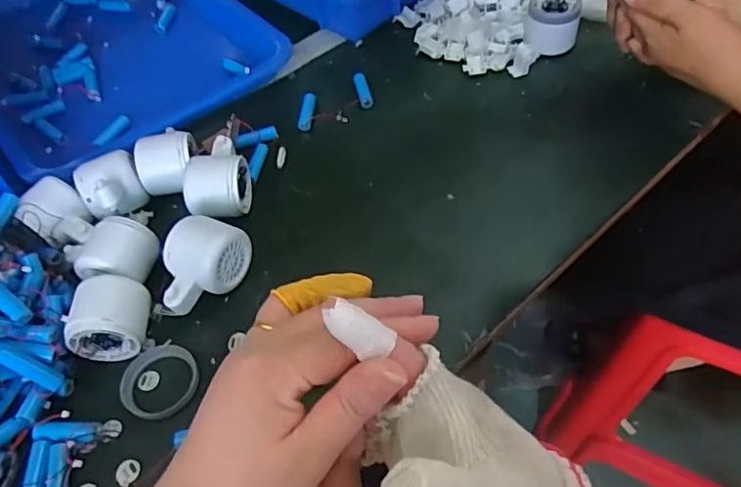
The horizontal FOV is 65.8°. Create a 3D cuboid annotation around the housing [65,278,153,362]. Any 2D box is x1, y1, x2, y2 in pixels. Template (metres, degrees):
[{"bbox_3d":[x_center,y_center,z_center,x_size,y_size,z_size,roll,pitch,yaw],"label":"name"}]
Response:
[{"bbox_3d":[-0.207,0.060,0.458,0.053,0.044,0.054,-4,53,-1],"label":"housing"}]

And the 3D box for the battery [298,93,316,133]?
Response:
[{"bbox_3d":[-0.069,-0.143,0.629,0.015,0.011,0.054,3,53,5],"label":"battery"}]

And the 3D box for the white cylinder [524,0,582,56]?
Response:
[{"bbox_3d":[0.209,-0.255,0.661,0.062,0.050,0.059,13,55,12],"label":"white cylinder"}]

